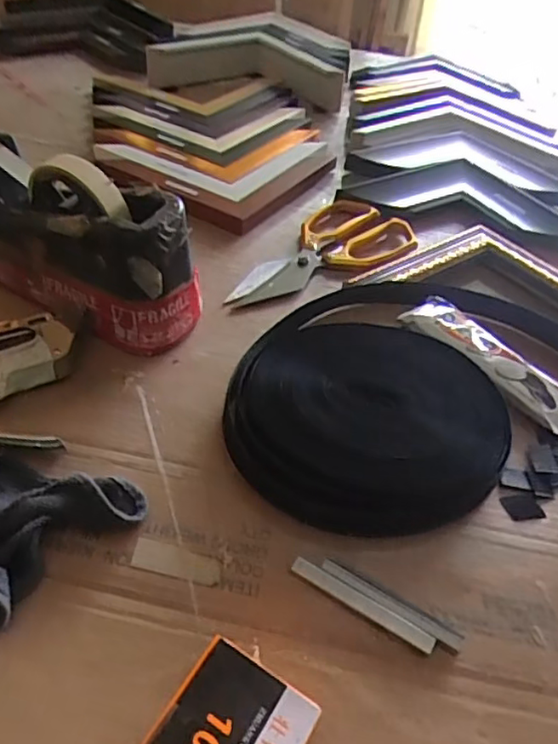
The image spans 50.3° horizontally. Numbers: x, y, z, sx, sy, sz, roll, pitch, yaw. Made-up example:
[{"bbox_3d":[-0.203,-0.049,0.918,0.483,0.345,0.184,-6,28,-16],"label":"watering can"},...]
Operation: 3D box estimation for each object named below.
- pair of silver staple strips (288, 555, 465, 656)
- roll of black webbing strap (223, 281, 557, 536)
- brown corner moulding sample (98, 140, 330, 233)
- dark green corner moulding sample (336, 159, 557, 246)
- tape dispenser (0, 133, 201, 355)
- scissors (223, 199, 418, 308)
[{"bbox_3d":[0.056,0.134,0.344,0.101,0.008,0.021,25,47,16],"label":"pair of silver staple strips"},{"bbox_3d":[0.118,0.008,0.467,0.324,0.026,0.229,-8,46,-15],"label":"roll of black webbing strap"},{"bbox_3d":[-0.075,-0.251,0.704,0.223,0.030,0.221,29,48,21],"label":"brown corner moulding sample"},{"bbox_3d":[0.214,-0.208,0.690,0.275,0.017,0.137,14,45,7],"label":"dark green corner moulding sample"},{"bbox_3d":[-0.158,-0.109,0.480,0.202,0.120,0.078,25,47,17],"label":"tape dispenser"},{"bbox_3d":[0.036,-0.121,0.593,0.233,0.015,0.104,-27,54,-30],"label":"scissors"}]

